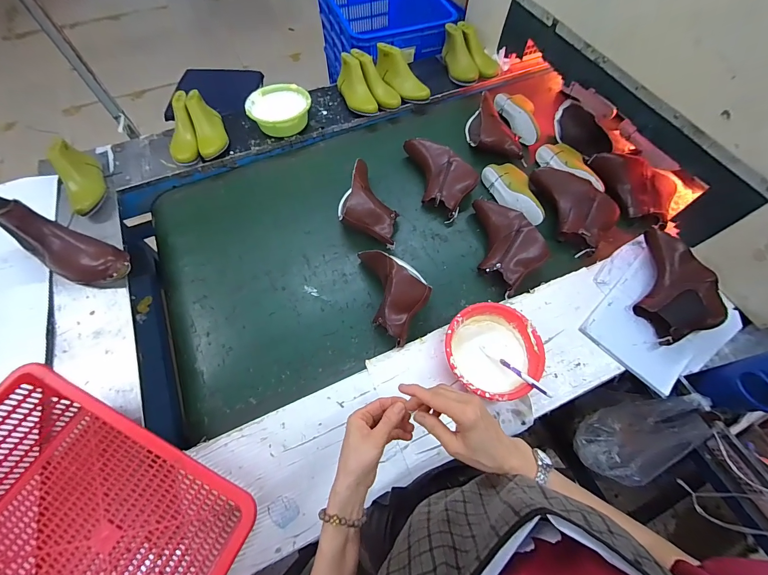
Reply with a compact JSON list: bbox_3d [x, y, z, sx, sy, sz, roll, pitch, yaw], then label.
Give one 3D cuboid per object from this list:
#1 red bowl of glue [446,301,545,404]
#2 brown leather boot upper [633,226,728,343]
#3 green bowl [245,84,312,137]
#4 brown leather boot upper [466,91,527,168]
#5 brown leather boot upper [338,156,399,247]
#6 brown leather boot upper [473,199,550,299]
[{"bbox_3d":[0.219,0.131,0.661,0.186,0.060,0.184,0,64,0],"label":"red bowl of glue"},{"bbox_3d":[0.638,-0.012,0.741,0.146,0.081,0.253,-15,63,-5],"label":"brown leather boot upper"},{"bbox_3d":[-0.322,-0.554,1.007,0.186,0.061,0.192,0,64,0],"label":"green bowl"},{"bbox_3d":[0.331,-0.482,0.995,0.121,0.082,0.258,-28,65,-12],"label":"brown leather boot upper"},{"bbox_3d":[-0.049,-0.227,0.856,0.150,0.126,0.248,-10,63,-3],"label":"brown leather boot upper"},{"bbox_3d":[0.291,-0.120,0.821,0.148,0.071,0.256,-29,66,-12],"label":"brown leather boot upper"}]

